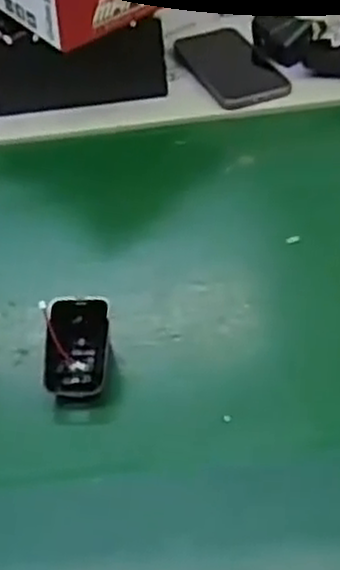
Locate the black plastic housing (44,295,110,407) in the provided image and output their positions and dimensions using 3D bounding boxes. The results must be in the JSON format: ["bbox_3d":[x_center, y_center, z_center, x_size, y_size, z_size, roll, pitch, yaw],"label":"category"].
[{"bbox_3d":[-0.064,0.046,0.541,0.043,0.018,0.073,0,72,1],"label":"black plastic housing"}]

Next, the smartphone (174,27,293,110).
[{"bbox_3d":[0.064,-0.234,0.832,0.077,0.012,0.162,-16,45,-11],"label":"smartphone"}]

